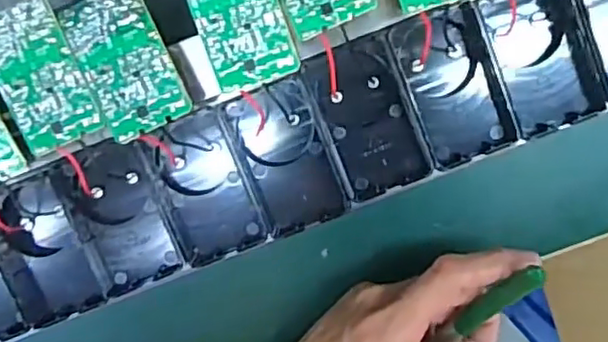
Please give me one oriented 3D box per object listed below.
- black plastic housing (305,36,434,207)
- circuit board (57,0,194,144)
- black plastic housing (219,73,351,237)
[{"bbox_3d":[0.031,-0.025,0.305,0.043,0.014,0.071,-20,98,4],"label":"black plastic housing"},{"bbox_3d":[-0.079,-0.048,0.278,0.037,0.007,0.063,-24,97,4],"label":"circuit board"},{"bbox_3d":[-0.009,-0.007,0.309,0.042,0.009,0.070,-20,98,4],"label":"black plastic housing"}]

